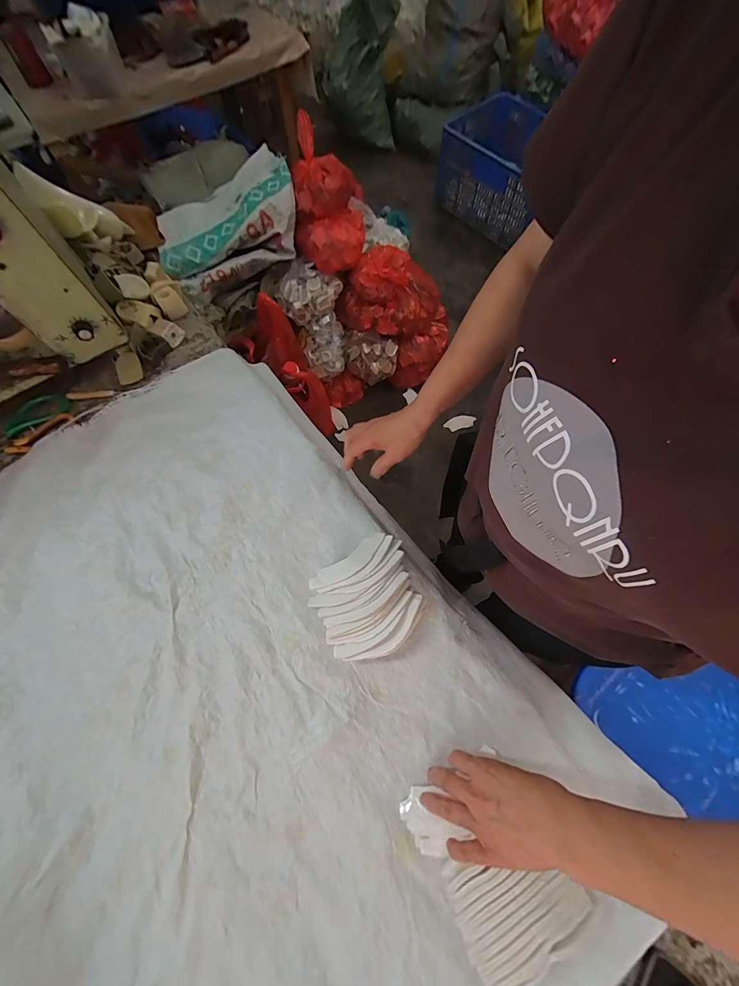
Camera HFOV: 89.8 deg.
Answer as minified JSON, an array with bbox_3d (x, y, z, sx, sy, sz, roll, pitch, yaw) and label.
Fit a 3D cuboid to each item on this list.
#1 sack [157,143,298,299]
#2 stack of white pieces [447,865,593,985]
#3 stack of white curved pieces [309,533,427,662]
[{"bbox_3d":[-0.405,-0.775,1.076,0.441,0.139,0.252,-34,70,-13],"label":"sack"},{"bbox_3d":[0.139,0.392,0.351,0.116,0.029,0.080,-31,71,-11],"label":"stack of white pieces"},{"bbox_3d":[-0.001,0.130,0.471,0.139,0.035,0.139,-30,70,-10],"label":"stack of white curved pieces"}]

